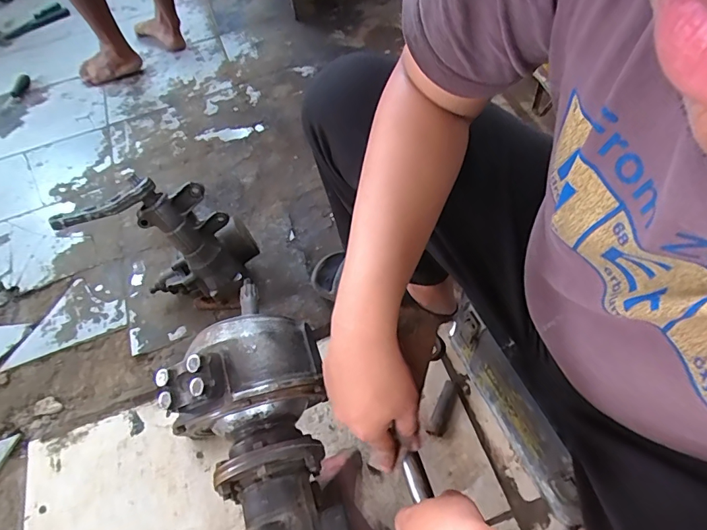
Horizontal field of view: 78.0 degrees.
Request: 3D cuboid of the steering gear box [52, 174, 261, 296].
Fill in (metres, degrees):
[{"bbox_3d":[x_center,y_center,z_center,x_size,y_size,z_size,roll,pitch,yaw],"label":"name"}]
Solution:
[{"bbox_3d":[-0.361,-0.040,0.866,0.279,0.278,0.131,-6,58,1],"label":"steering gear box"}]

